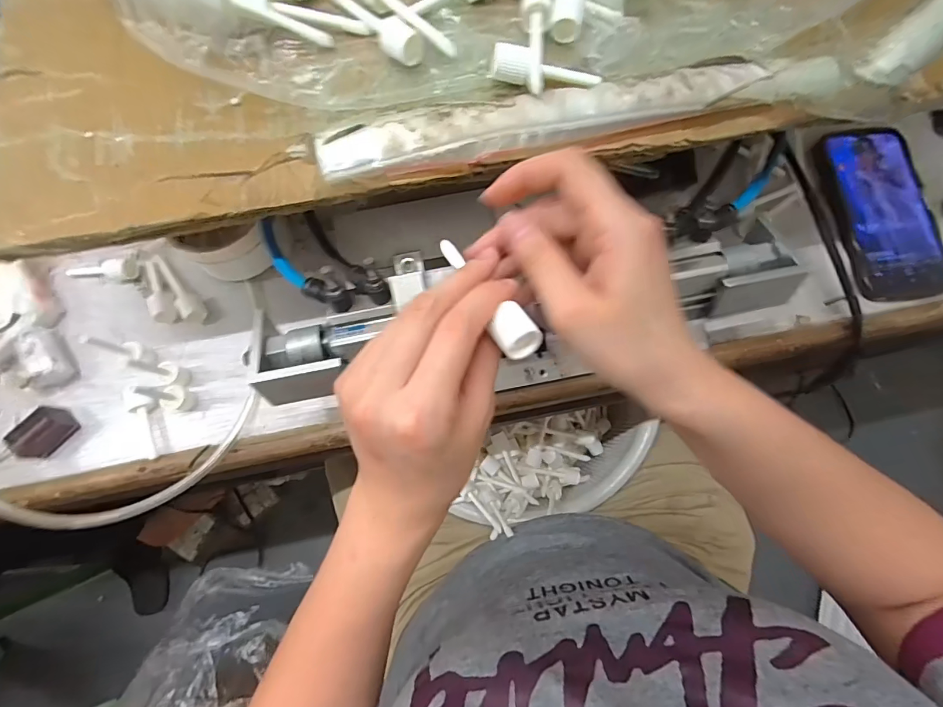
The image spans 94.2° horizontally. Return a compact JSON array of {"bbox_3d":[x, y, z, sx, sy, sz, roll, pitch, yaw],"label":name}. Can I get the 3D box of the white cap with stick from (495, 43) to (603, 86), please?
[{"bbox_3d":[0.044,-0.164,0.254,0.064,0.015,0.022,-1,77,-15],"label":"white cap with stick"}]

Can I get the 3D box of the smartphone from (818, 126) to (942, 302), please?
[{"bbox_3d":[0.380,-0.132,0.399,0.090,0.008,0.166,-8,78,-2],"label":"smartphone"}]

